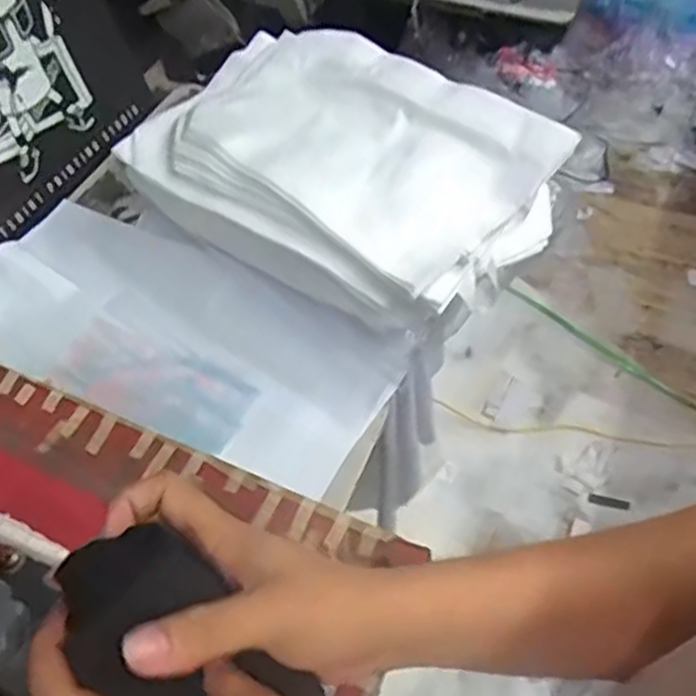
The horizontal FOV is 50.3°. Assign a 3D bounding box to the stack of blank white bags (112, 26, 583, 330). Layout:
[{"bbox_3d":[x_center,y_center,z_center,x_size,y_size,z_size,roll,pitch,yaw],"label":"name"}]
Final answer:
[{"bbox_3d":[-0.010,-0.224,0.925,0.469,0.130,0.315,31,58,24],"label":"stack of blank white bags"}]

